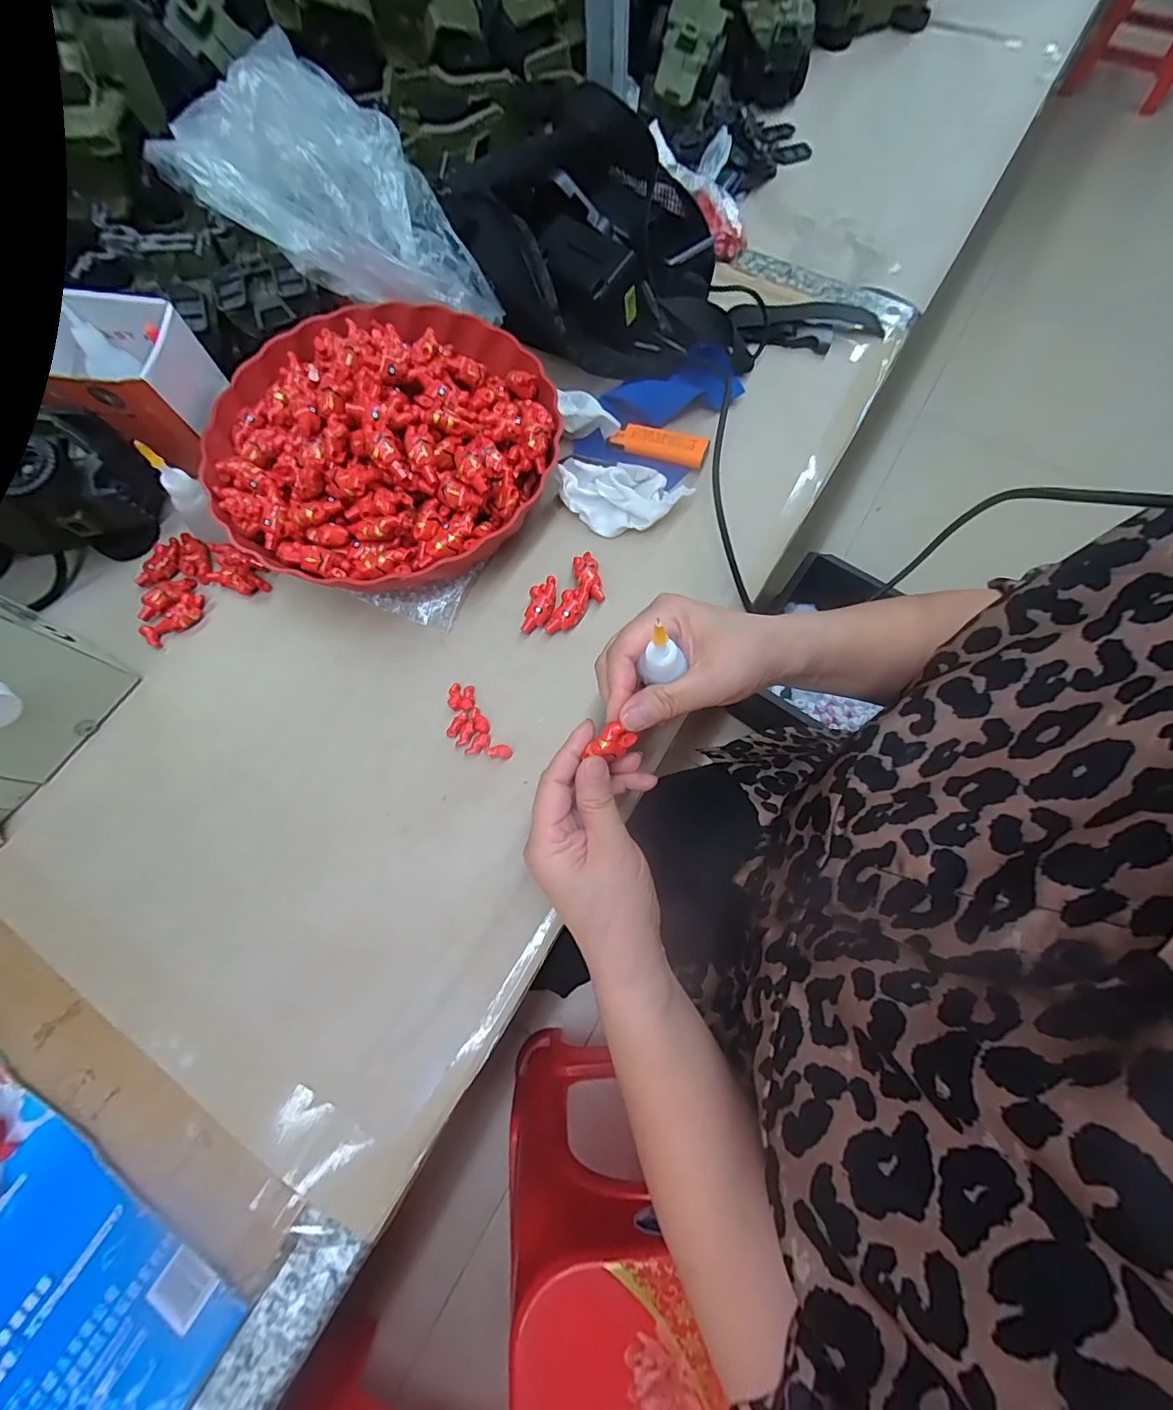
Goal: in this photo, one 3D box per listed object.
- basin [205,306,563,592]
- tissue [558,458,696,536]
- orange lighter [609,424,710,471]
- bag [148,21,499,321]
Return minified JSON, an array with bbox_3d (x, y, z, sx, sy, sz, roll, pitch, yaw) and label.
[{"bbox_3d":[-0.146,-0.197,0.355,0.228,0.073,0.240,0,71,1],"label":"basin"},{"bbox_3d":[0.027,-0.161,0.378,0.095,0.024,0.054,1,71,2],"label":"tissue"},{"bbox_3d":[0.058,-0.207,0.392,0.074,0.008,0.024,18,92,9],"label":"orange lighter"},{"bbox_3d":[-0.184,-0.372,0.350,0.221,0.092,0.098,17,72,7],"label":"bag"}]

